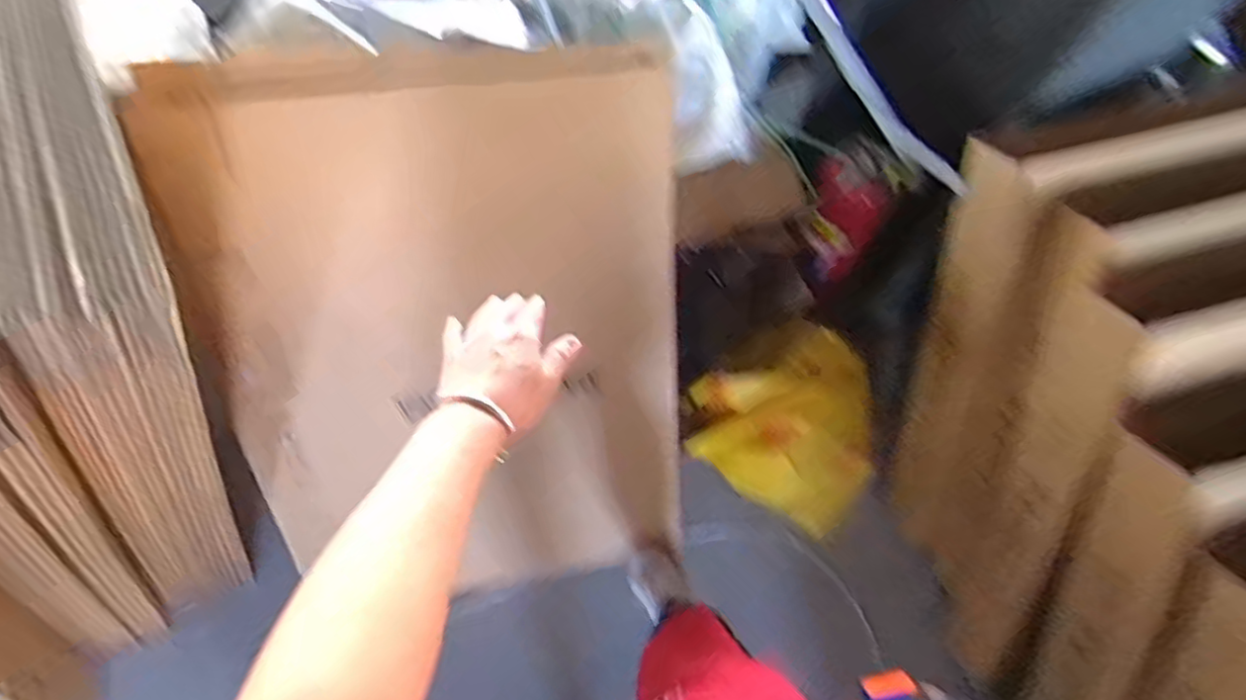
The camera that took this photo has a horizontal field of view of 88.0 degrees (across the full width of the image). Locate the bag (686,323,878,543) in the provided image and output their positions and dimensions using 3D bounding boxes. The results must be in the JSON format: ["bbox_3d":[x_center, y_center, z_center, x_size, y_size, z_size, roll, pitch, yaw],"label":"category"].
[{"bbox_3d":[0.363,0.144,1.389,0.400,0.229,0.344,26,65,9],"label":"bag"}]

